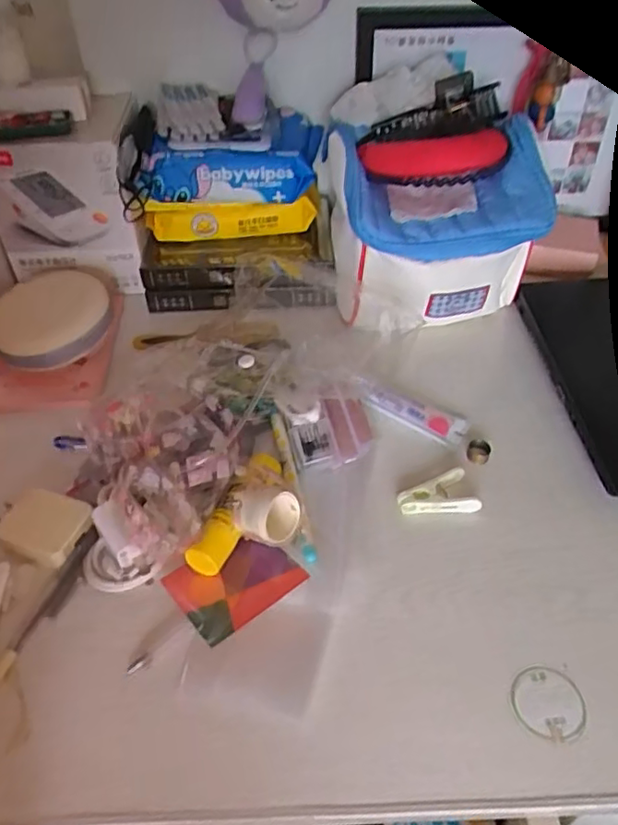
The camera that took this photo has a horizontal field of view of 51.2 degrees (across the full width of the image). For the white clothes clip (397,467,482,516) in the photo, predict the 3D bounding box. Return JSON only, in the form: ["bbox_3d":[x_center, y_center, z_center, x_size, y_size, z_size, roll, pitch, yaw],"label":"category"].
[{"bbox_3d":[0.093,0.062,0.470,0.055,0.010,0.036,-12,46,-10],"label":"white clothes clip"}]

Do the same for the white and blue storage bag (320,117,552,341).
[{"bbox_3d":[0.111,-0.183,0.591,0.186,0.142,0.161,-4,45,-2],"label":"white and blue storage bag"}]

